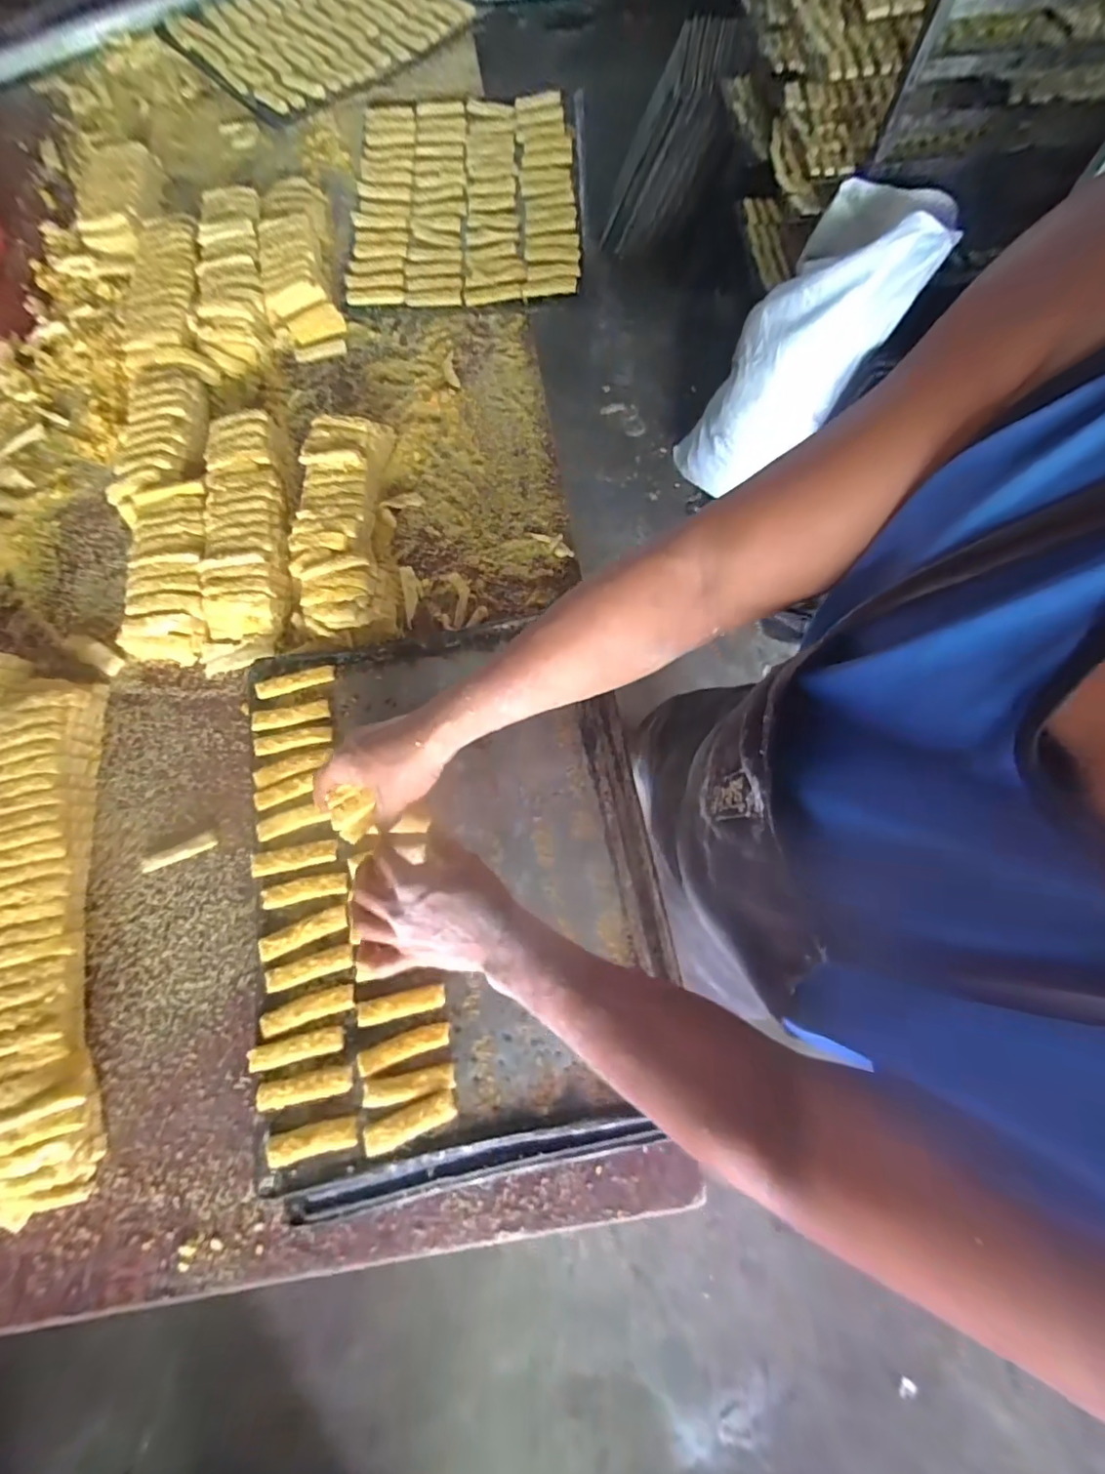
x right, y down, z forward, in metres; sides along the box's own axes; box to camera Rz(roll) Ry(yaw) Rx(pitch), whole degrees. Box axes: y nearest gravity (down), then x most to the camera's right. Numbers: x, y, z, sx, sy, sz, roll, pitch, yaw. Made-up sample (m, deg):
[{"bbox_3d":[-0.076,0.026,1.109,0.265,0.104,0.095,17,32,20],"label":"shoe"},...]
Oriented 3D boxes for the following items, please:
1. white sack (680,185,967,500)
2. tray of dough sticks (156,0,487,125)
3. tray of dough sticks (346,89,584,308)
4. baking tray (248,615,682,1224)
[{"bbox_3d":[0.547,-0.885,1.323,0.210,0.705,0.254,-6,71,-26],"label":"white sack"},{"bbox_3d":[-0.379,-1.178,0.911,0.358,0.019,0.411,43,79,13],"label":"tray of dough sticks"},{"bbox_3d":[-0.120,-0.778,0.791,0.321,0.024,0.420,0,73,1],"label":"tray of dough sticks"},{"bbox_3d":[-0.087,0.118,0.493,0.347,0.030,0.470,-11,73,-2],"label":"baking tray"}]

